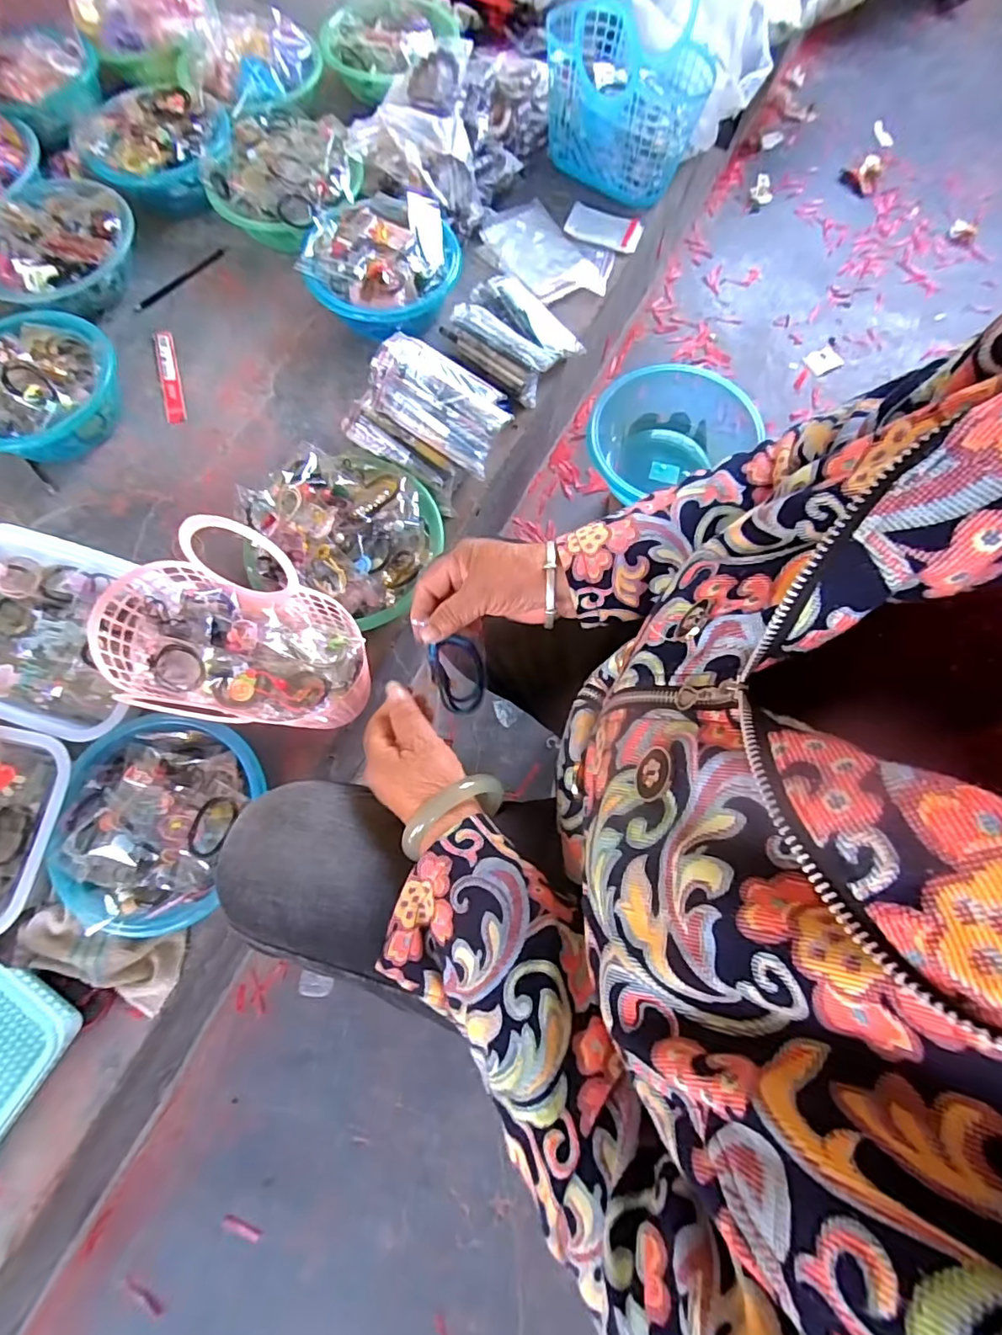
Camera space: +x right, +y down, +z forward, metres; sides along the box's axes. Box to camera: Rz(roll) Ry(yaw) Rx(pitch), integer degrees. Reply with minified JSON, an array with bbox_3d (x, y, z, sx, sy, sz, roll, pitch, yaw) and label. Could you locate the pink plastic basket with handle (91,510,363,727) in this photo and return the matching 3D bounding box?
[{"bbox_3d":[-0.281,-0.023,0.566,0.266,0.180,0.169,3,74,2],"label":"pink plastic basket with handle"}]

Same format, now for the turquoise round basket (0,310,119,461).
[{"bbox_3d":[-0.643,-0.385,0.755,0.185,0.095,0.225,5,74,2],"label":"turquoise round basket"}]

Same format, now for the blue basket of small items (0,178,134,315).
[{"bbox_3d":[-0.685,-0.644,0.840,0.213,0.080,0.241,42,79,11],"label":"blue basket of small items"}]

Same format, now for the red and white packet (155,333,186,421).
[{"bbox_3d":[-0.503,-0.443,0.820,0.030,0.006,0.183,-18,75,-4],"label":"red and white packet"}]

